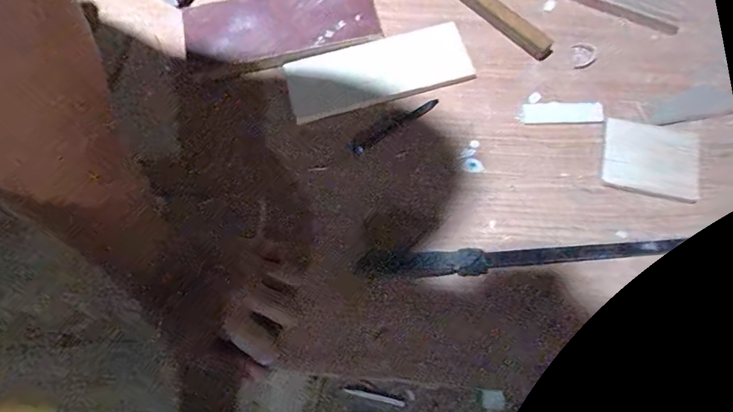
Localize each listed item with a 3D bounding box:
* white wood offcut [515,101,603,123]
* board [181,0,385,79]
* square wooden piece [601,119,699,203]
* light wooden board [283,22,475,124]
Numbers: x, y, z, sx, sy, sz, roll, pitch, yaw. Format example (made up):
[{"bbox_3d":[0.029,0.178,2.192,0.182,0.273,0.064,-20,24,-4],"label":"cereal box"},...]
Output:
[{"bbox_3d":[0.195,-0.096,0.429,0.080,0.004,0.023,2,72,3],"label":"white wood offcut"},{"bbox_3d":[-0.097,-0.202,0.472,0.212,0.015,0.103,-13,72,-1],"label":"board"},{"bbox_3d":[0.273,-0.047,0.407,0.085,0.007,0.070,16,74,8],"label":"square wooden piece"},{"bbox_3d":[0.012,-0.145,0.449,0.191,0.015,0.074,-17,72,-3],"label":"light wooden board"}]

